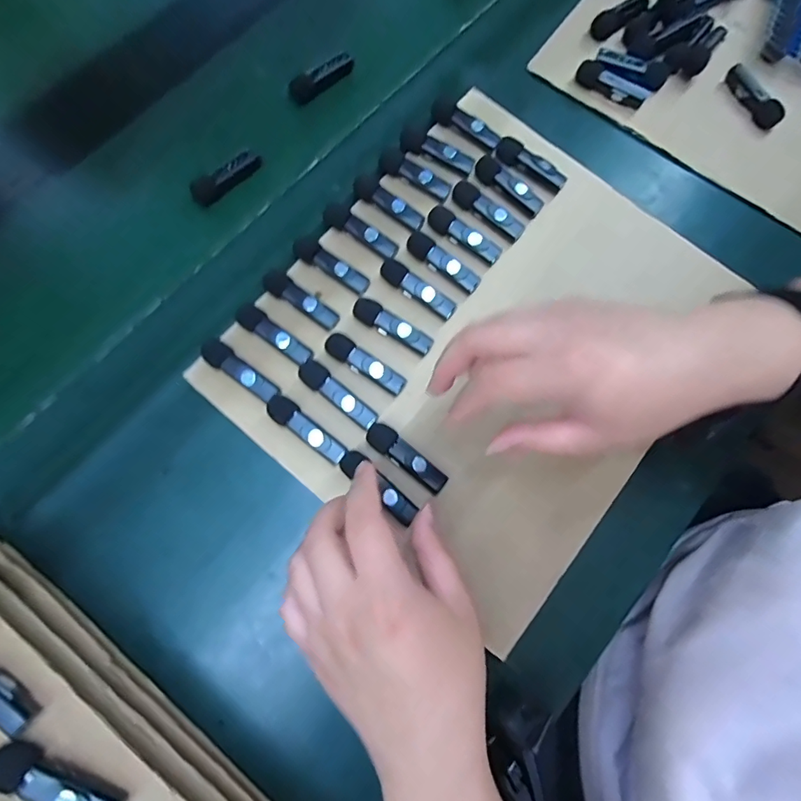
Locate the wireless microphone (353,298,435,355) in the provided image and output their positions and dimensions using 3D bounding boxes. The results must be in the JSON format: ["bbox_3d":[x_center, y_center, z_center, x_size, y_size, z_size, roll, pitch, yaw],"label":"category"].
[{"bbox_3d":[-0.006,-0.056,0.354,0.062,0.011,0.017,31,77,8],"label":"wireless microphone"}]

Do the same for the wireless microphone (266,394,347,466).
[{"bbox_3d":[-0.067,0.020,0.332,0.066,0.011,0.018,38,78,10],"label":"wireless microphone"}]

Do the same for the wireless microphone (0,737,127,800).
[{"bbox_3d":[-0.166,0.185,0.226,0.062,0.017,0.016,25,76,7],"label":"wireless microphone"}]

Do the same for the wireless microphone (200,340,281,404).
[{"bbox_3d":[-0.117,-0.022,0.339,0.061,0.011,0.017,38,78,10],"label":"wireless microphone"}]

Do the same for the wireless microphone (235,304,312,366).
[{"bbox_3d":[-0.094,-0.049,0.346,0.061,0.010,0.017,37,78,10],"label":"wireless microphone"}]

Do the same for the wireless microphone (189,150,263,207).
[{"bbox_3d":[-0.145,-0.187,0.394,0.065,0.014,0.016,-38,77,-10],"label":"wireless microphone"}]

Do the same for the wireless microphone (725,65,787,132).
[{"bbox_3d":[0.316,-0.272,0.423,0.016,0.020,0.064,-23,75,-6],"label":"wireless microphone"}]

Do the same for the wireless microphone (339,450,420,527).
[{"bbox_3d":[-0.015,0.059,0.327,0.064,0.013,0.018,40,78,8],"label":"wireless microphone"}]

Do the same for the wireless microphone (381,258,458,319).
[{"bbox_3d":[0.013,-0.086,0.362,0.066,0.011,0.015,36,77,10],"label":"wireless microphone"}]

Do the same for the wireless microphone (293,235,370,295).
[{"bbox_3d":[-0.054,-0.105,0.363,0.064,0.013,0.016,34,77,9],"label":"wireless microphone"}]

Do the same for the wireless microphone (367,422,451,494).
[{"bbox_3d":[0.004,0.040,0.331,0.064,0.011,0.018,39,78,10],"label":"wireless microphone"}]

